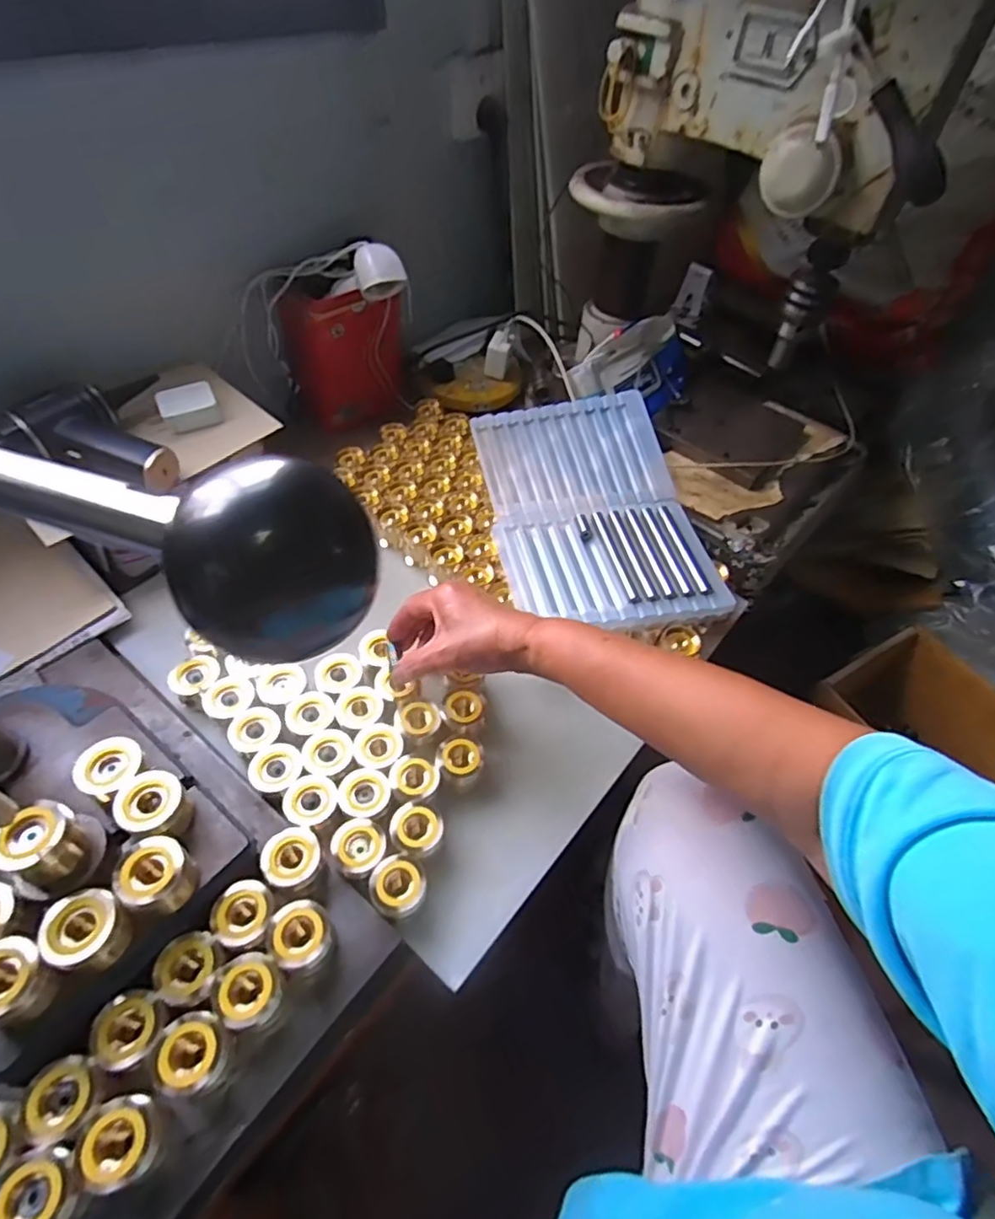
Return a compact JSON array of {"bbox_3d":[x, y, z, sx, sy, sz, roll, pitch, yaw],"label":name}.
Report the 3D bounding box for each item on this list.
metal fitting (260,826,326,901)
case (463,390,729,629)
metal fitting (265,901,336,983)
[{"bbox_3d":[-0.148,0.187,0.452,0.040,0.030,0.043,2,52,-3],"label":"metal fitting"},{"bbox_3d":[0.106,-0.116,0.704,0.225,0.052,0.329,-6,53,-9],"label":"case"},{"bbox_3d":[-0.136,0.229,0.429,0.040,0.041,0.041,2,52,-3],"label":"metal fitting"}]

